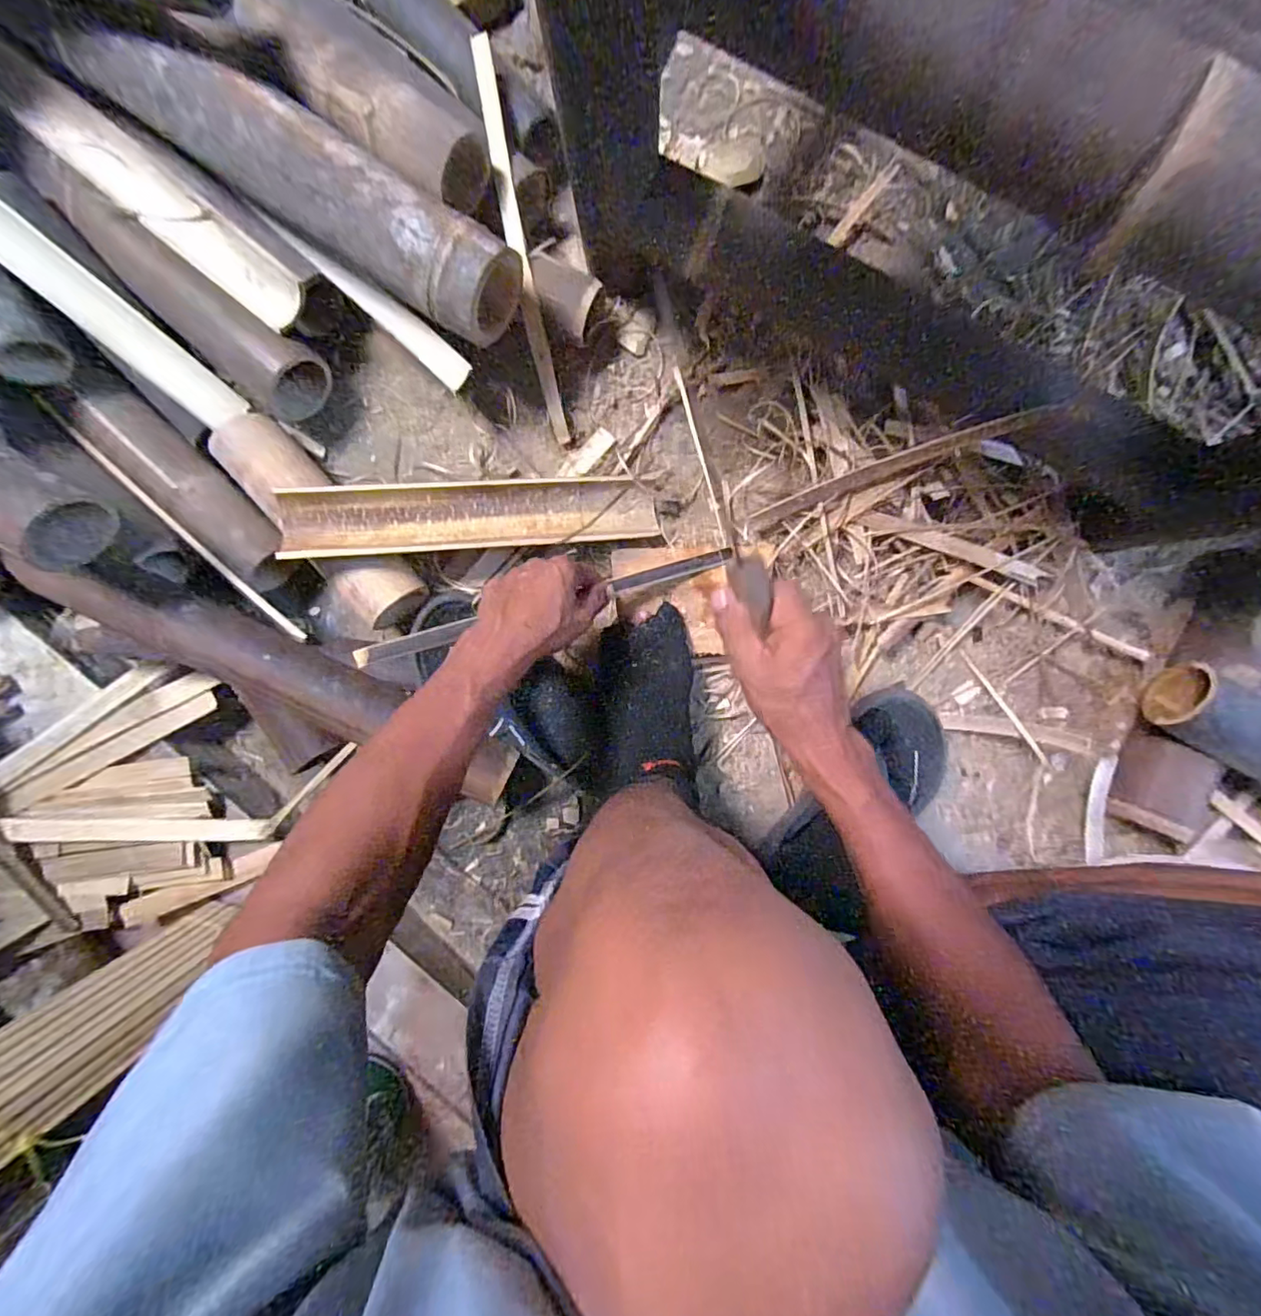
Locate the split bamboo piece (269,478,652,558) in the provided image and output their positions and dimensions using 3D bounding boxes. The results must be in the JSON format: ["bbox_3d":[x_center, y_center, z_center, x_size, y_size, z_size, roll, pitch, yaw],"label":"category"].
[{"bbox_3d":[-0.153,-0.149,0.569,0.368,0.027,0.069,-6,95,-12],"label":"split bamboo piece"}]

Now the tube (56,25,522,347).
[{"bbox_3d":[-0.267,-0.411,0.471,0.364,0.089,0.084,33,95,-1],"label":"tube"}]

